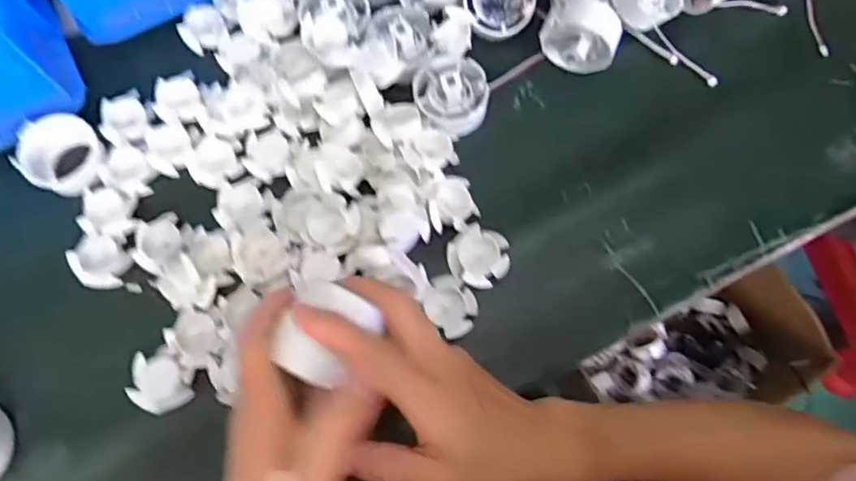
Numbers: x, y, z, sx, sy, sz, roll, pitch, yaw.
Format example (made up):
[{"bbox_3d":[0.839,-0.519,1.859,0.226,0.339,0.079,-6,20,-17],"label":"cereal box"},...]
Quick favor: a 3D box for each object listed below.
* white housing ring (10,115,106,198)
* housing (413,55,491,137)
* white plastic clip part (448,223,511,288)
[{"bbox_3d":[-0.264,-0.063,0.435,0.053,0.032,0.052,0,74,0],"label":"white housing ring"},{"bbox_3d":[0.017,-0.110,0.436,0.053,0.024,0.062,-6,74,-2],"label":"housing"},{"bbox_3d":[0.035,0.010,0.408,0.041,0.008,0.038,36,77,10],"label":"white plastic clip part"}]

